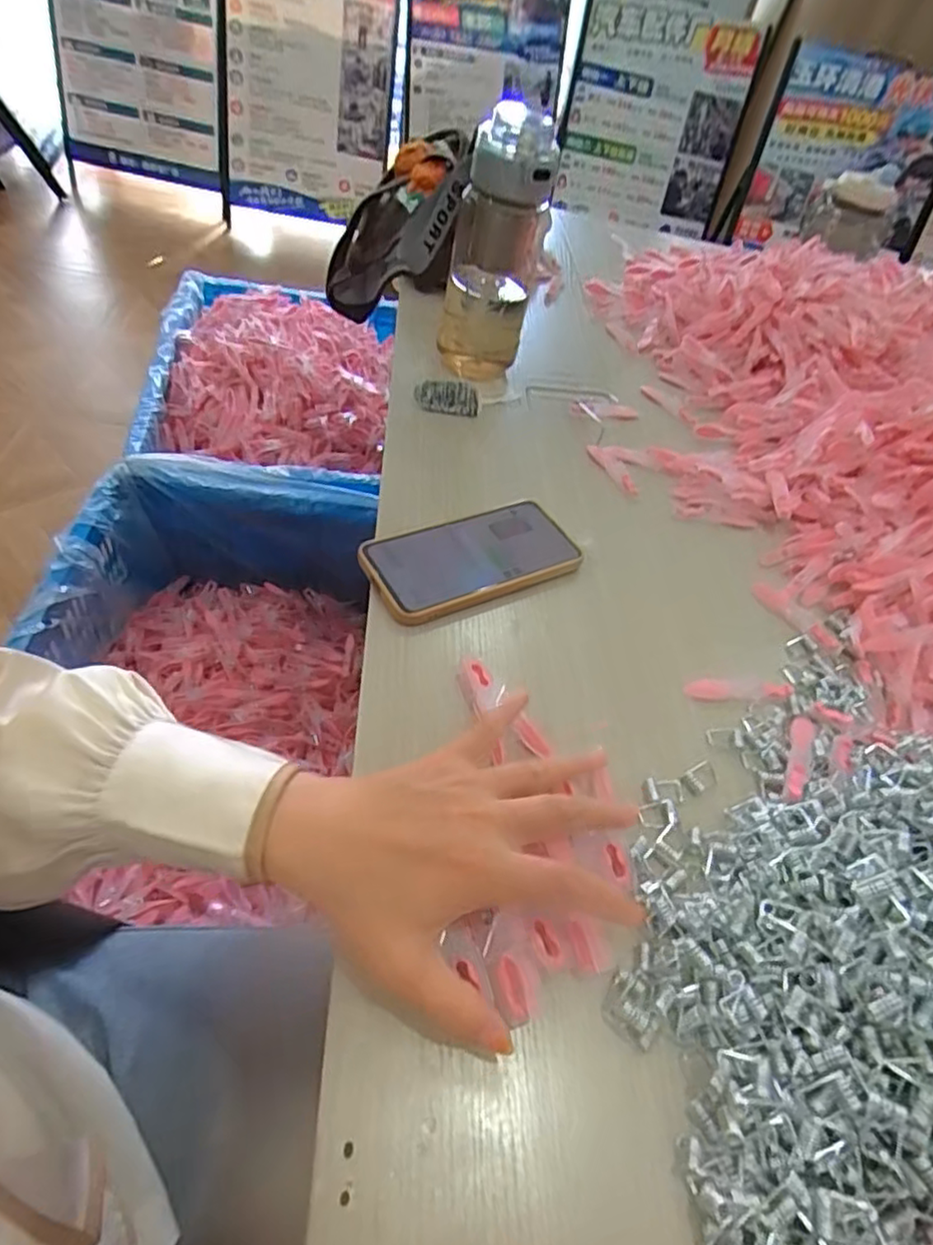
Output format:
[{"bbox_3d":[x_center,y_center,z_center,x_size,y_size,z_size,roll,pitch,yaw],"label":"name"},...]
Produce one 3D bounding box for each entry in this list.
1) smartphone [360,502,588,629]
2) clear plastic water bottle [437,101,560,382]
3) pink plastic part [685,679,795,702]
[{"bbox_3d":[0.006,-0.049,0.480,0.161,0.010,0.075,-19,58,-26],"label":"smartphone"},{"bbox_3d":[0.031,-0.335,0.617,0.089,0.217,0.068,16,48,0],"label":"clear plastic water bottle"},{"bbox_3d":[0.188,0.046,0.455,0.079,0.007,0.018,0,50,-14],"label":"pink plastic part"}]

